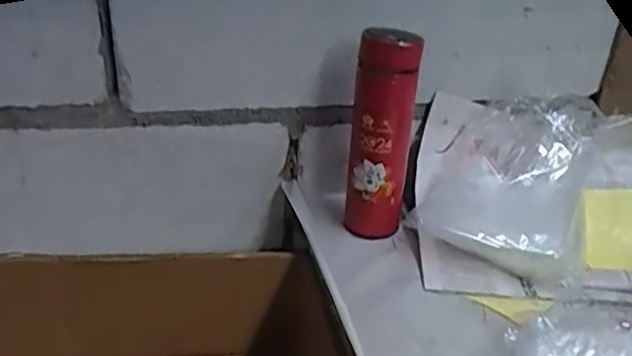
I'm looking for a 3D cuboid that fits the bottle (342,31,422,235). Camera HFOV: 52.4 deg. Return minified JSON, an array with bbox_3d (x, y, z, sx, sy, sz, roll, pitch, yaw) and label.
[{"bbox_3d":[0.071,-0.043,0.702,0.065,0.224,0.062,6,27,4],"label":"bottle"}]

